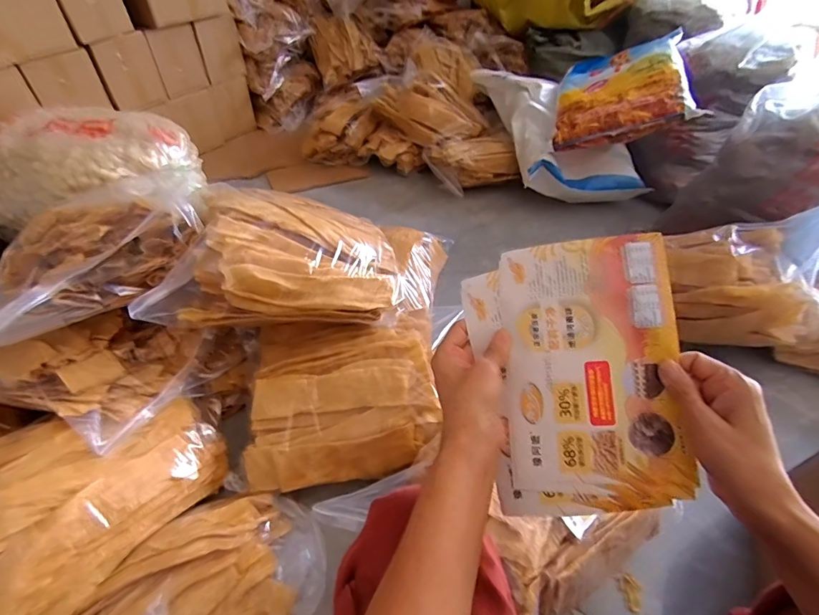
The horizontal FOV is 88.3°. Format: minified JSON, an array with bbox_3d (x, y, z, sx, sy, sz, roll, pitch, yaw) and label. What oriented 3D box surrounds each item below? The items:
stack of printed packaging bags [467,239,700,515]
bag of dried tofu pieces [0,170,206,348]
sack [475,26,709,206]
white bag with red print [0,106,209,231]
[{"bbox_3d":[0.144,0.056,0.367,0.164,0.010,0.226,-10,81,14],"label":"stack of printed packaging bags"},{"bbox_3d":[-0.560,-0.089,0.746,0.207,0.152,0.390,33,53,29],"label":"bag of dried tofu pieces"},{"bbox_3d":[0.637,-0.701,1.546,0.554,0.387,0.735,-8,45,-9],"label":"sack"},{"bbox_3d":[-0.892,-0.387,1.120,0.605,0.180,0.384,8,45,8],"label":"white bag with red print"}]

